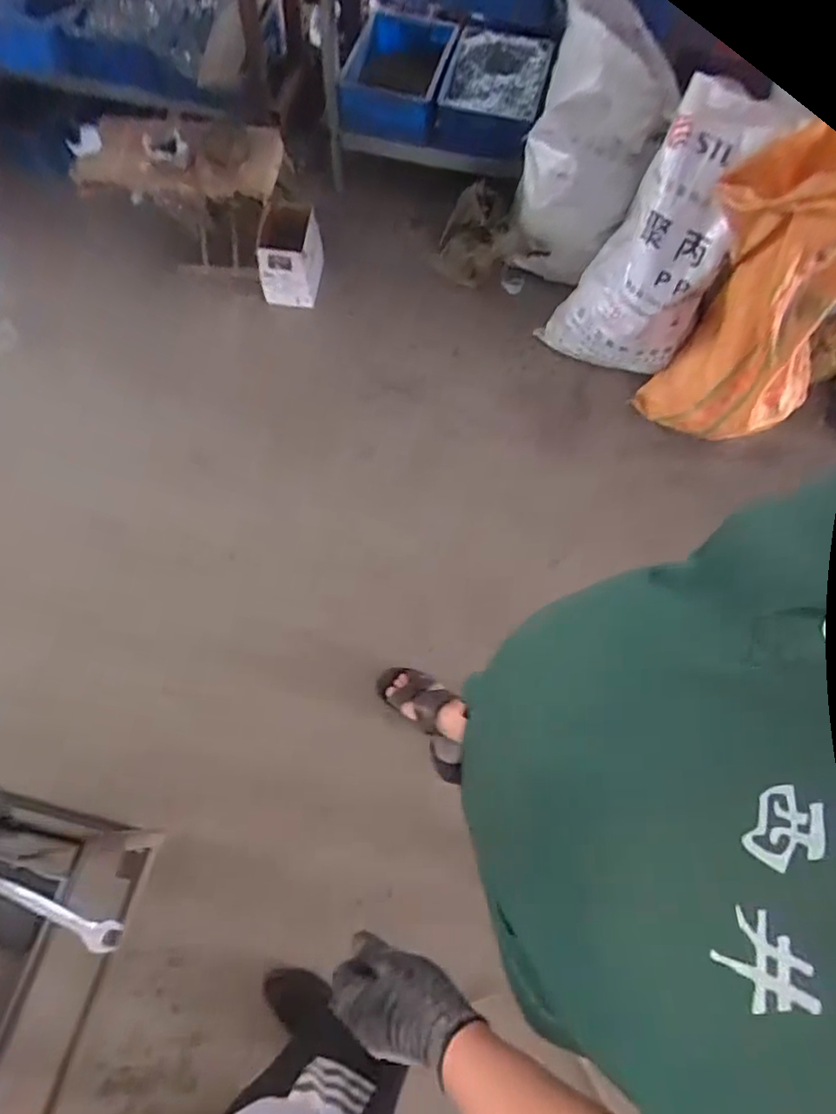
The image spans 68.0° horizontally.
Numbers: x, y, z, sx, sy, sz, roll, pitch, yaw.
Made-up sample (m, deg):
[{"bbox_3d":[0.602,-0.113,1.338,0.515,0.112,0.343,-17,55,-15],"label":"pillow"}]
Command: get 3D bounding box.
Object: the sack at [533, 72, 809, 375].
[{"bbox_3d":[0.591,-0.772,1.573,0.357,0.685,0.211,29,71,10],"label":"sack"}]

